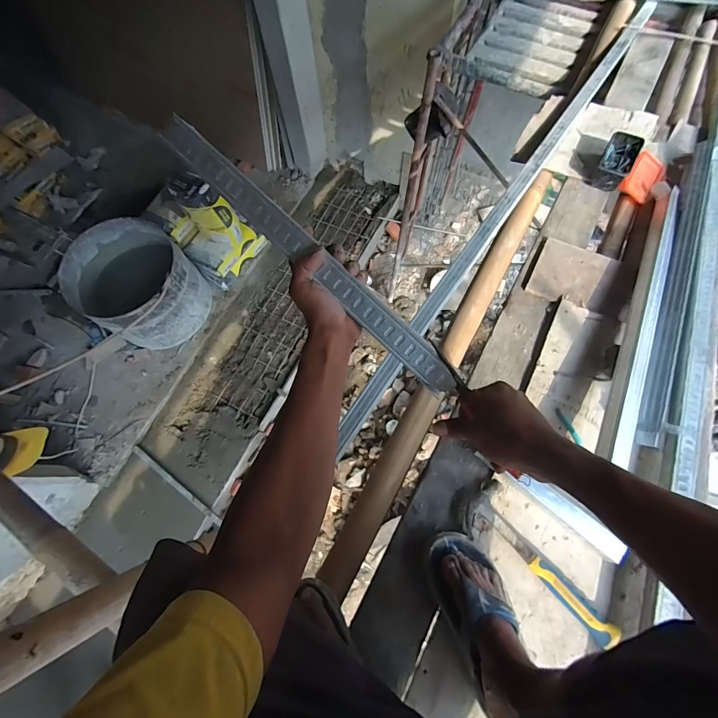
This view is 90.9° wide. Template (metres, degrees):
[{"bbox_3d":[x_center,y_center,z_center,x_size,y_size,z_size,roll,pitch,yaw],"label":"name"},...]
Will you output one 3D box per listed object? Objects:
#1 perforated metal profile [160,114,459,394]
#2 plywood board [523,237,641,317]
[{"bbox_3d":[-0.059,-0.121,0.402,0.438,0.021,0.032,43,78,3],"label":"perforated metal profile"},{"bbox_3d":[0.522,-0.192,0.827,0.203,0.017,0.169,26,73,15],"label":"plywood board"}]

